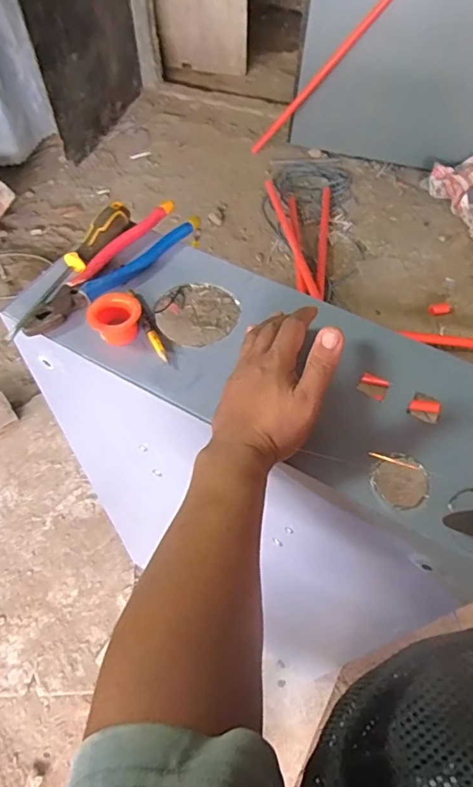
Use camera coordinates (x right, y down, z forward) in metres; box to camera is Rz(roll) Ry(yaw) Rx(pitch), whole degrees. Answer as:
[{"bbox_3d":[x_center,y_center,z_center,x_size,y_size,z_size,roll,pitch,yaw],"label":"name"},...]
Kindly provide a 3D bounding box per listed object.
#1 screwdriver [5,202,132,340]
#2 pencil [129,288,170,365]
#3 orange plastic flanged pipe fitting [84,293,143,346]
[{"bbox_3d":[-0.188,-0.145,0.555,0.028,0.035,0.208,25,59,15],"label":"screwdriver"},{"bbox_3d":[-0.097,-0.076,0.528,0.011,0.011,0.108,-20,60,-16],"label":"pencil"},{"bbox_3d":[-0.127,-0.079,0.514,0.048,0.028,0.048,8,57,2],"label":"orange plastic flanged pipe fitting"}]

